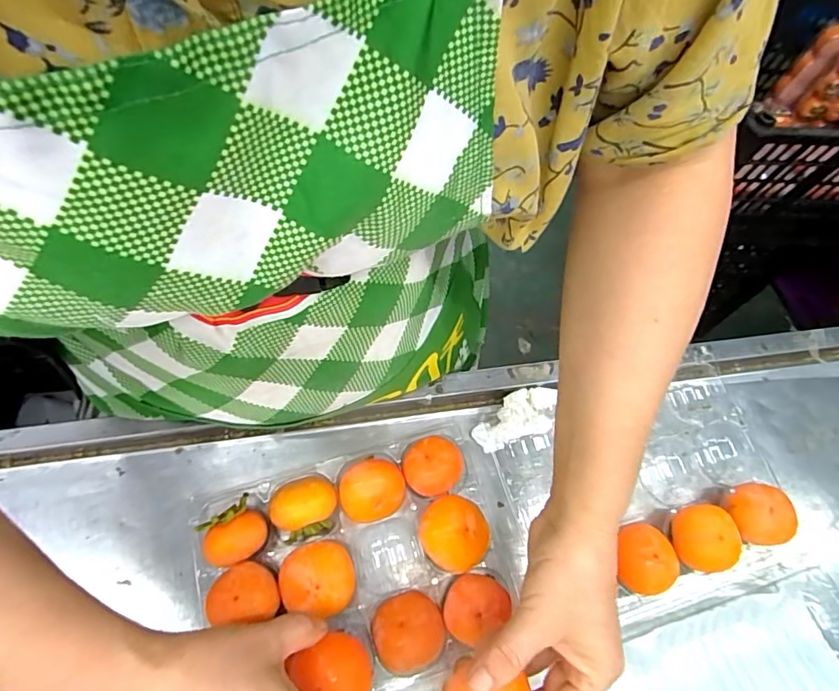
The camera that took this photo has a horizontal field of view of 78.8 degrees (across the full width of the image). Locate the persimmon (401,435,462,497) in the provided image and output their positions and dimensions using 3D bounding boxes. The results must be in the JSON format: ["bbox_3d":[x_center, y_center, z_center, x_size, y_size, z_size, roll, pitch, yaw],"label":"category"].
[{"bbox_3d":[0.010,0.101,0.417,0.045,0.045,0.044,1,64,-2],"label":"persimmon"}]

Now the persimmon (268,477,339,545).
[{"bbox_3d":[-0.088,0.133,0.399,0.051,0.044,0.048,-11,65,-8],"label":"persimmon"}]

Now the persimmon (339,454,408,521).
[{"bbox_3d":[-0.038,0.115,0.408,0.049,0.049,0.048,1,64,-2],"label":"persimmon"}]

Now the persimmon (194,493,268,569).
[{"bbox_3d":[-0.139,0.147,0.390,0.046,0.044,0.039,-34,70,-17],"label":"persimmon"}]

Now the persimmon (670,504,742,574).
[{"bbox_3d":[0.220,0.154,0.406,0.045,0.044,0.048,1,64,-2],"label":"persimmon"}]

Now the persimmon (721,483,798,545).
[{"bbox_3d":[0.269,0.138,0.415,0.042,0.046,0.044,1,64,-2],"label":"persimmon"}]

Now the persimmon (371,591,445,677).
[{"bbox_3d":[-0.008,0.206,0.369,0.047,0.043,0.048,1,64,-2],"label":"persimmon"}]

